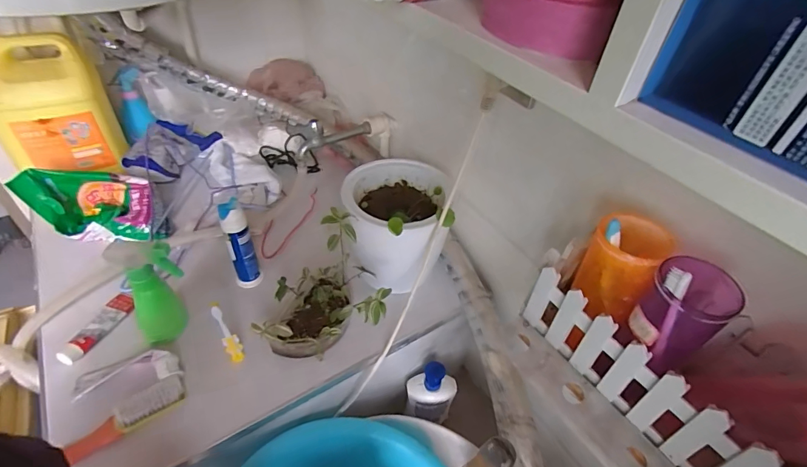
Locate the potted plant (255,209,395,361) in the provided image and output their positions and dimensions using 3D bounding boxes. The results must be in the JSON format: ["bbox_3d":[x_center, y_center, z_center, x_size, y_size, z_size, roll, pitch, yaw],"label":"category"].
[{"bbox_3d":[-0.126,0.085,0.611,0.180,0.170,0.144,-7,44,-12],"label":"potted plant"}]

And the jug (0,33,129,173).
[{"bbox_3d":[-0.665,-0.234,0.775,0.191,0.225,0.110,-7,44,-13],"label":"jug"}]

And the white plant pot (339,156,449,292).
[{"bbox_3d":[-0.014,-0.007,0.695,0.162,0.155,0.184,-2,43,-8],"label":"white plant pot"}]

